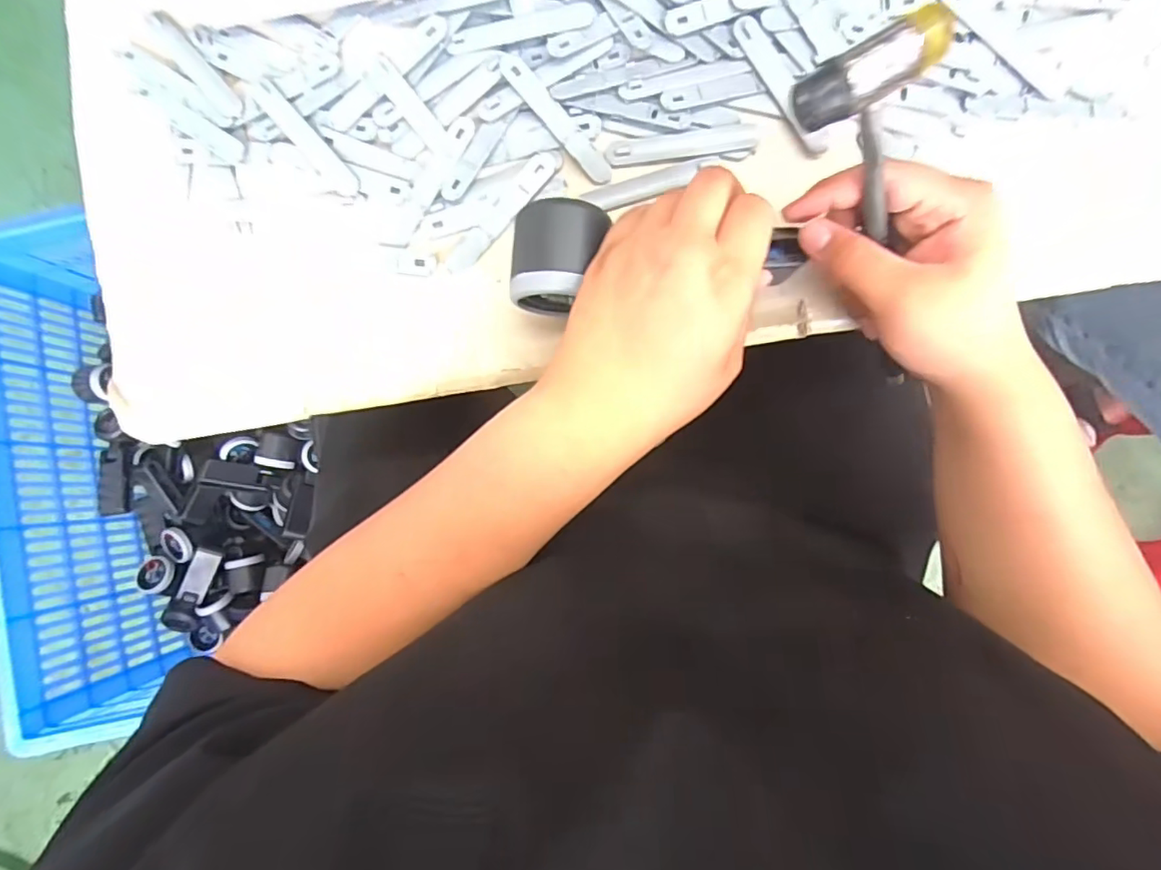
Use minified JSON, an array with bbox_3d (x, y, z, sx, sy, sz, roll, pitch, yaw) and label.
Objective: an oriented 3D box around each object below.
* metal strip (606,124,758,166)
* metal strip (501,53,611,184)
[{"bbox_3d":[0.063,-0.180,0.353,0.091,0.005,0.015,-7,92,3],"label":"metal strip"},{"bbox_3d":[-0.015,-0.197,0.353,0.014,0.004,0.095,-39,97,2],"label":"metal strip"}]

